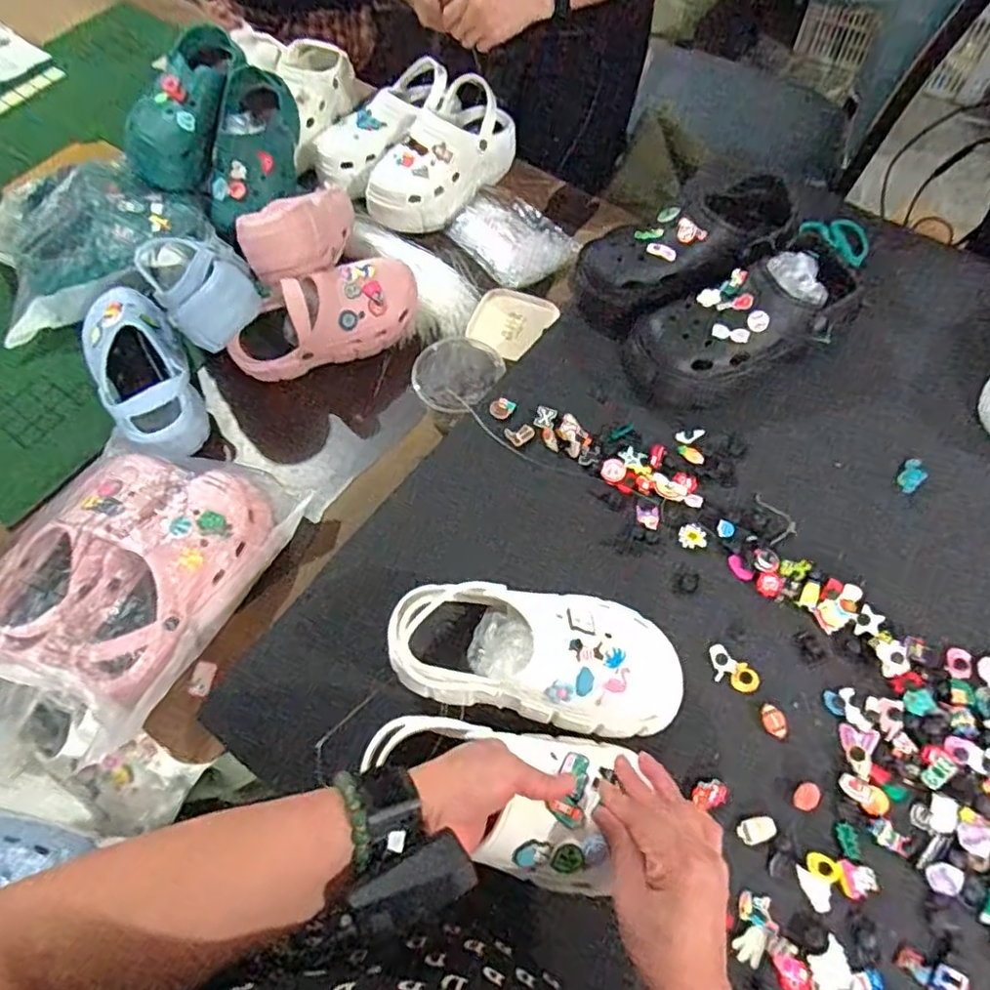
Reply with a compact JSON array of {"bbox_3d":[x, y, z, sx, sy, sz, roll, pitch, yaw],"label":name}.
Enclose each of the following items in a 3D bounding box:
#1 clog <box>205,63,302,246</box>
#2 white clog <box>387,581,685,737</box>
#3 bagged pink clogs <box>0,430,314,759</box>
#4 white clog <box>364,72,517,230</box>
[{"bbox_3d":[-0.358,-0.506,0.959,0.093,0.107,0.265,11,79,8],"label":"clog"},{"bbox_3d":[0.036,0.135,0.559,0.244,0.111,0.103,8,64,7],"label":"white clog"},{"bbox_3d":[-0.406,0.074,0.712,0.251,0.099,0.328,25,67,14],"label":"bagged pink clogs"},{"bbox_3d":[-0.085,-0.517,0.999,0.124,0.106,0.248,29,68,16],"label":"white clog"}]

